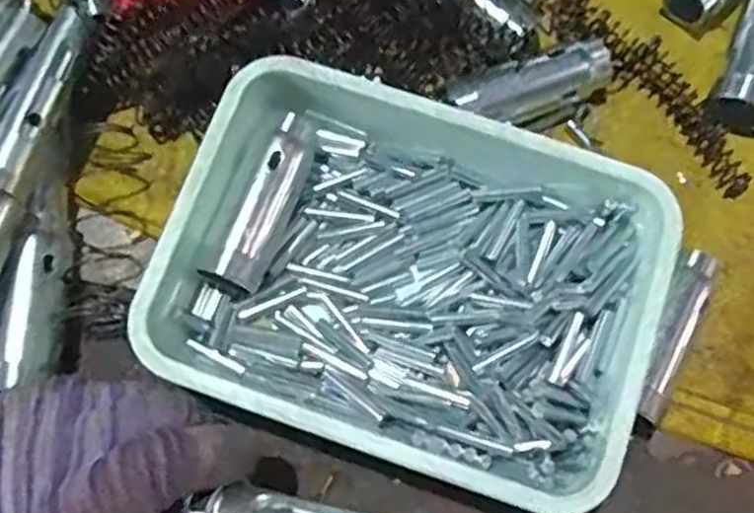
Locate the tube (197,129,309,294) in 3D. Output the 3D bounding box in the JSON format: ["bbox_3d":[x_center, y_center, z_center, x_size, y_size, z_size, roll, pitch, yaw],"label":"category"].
[{"bbox_3d":[-0.044,-0.019,0.290,0.022,0.015,0.062,23,79,5],"label":"tube"}]

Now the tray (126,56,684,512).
[{"bbox_3d":[0.014,0.007,0.288,0.173,0.046,0.132,18,79,4],"label":"tray"}]

